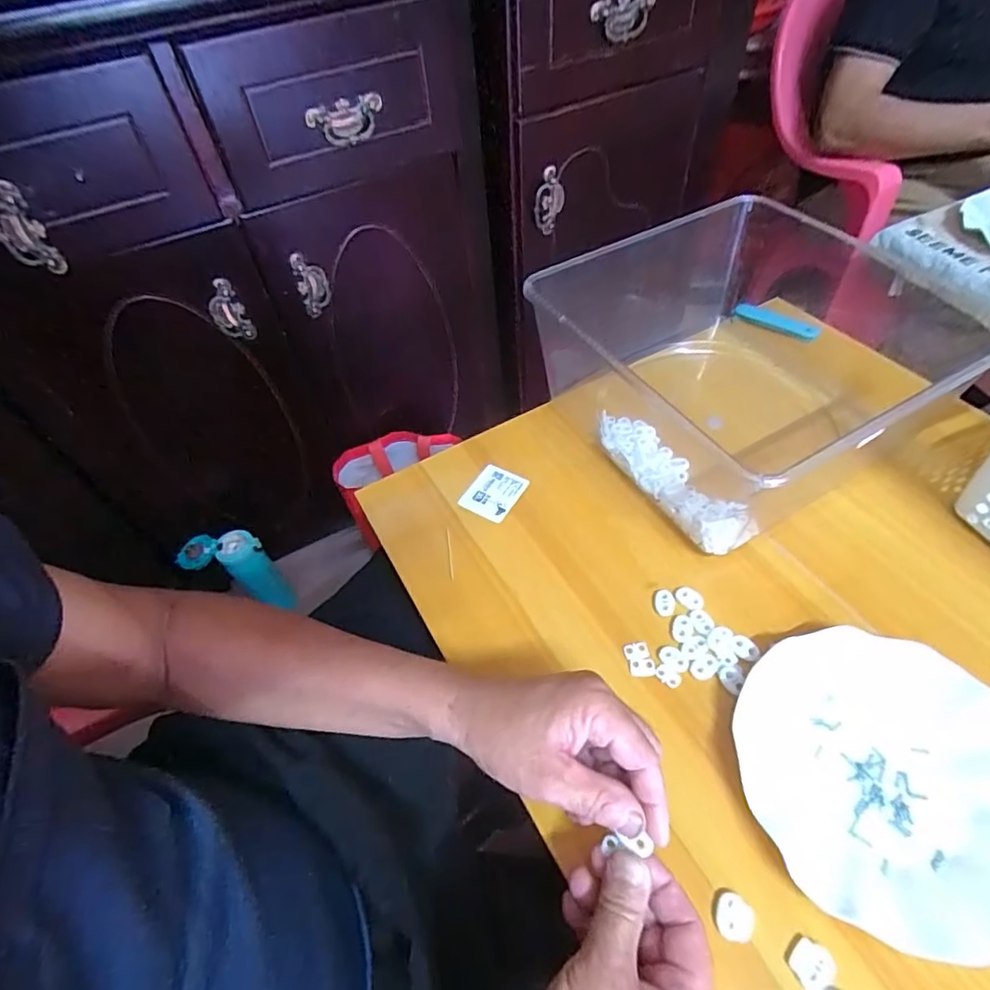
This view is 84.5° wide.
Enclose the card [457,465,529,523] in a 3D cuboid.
[{"bbox_3d":[-0.001,-0.003,0.541,0.050,0.005,0.057,27,64,18],"label":"card"}]

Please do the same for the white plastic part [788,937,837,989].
[{"bbox_3d":[0.179,0.265,0.307,0.022,0.004,0.022,-2,52,3],"label":"white plastic part"}]

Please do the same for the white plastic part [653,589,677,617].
[{"bbox_3d":[0.140,0.089,0.450,0.016,0.004,0.023,1,52,5],"label":"white plastic part"}]

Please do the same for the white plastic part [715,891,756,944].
[{"bbox_3d":[0.143,0.251,0.323,0.022,0.004,0.023,3,52,6],"label":"white plastic part"}]

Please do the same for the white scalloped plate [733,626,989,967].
[{"bbox_3d":[0.254,0.181,0.354,0.177,0.021,0.179,-2,52,3],"label":"white scalloped plate"}]

